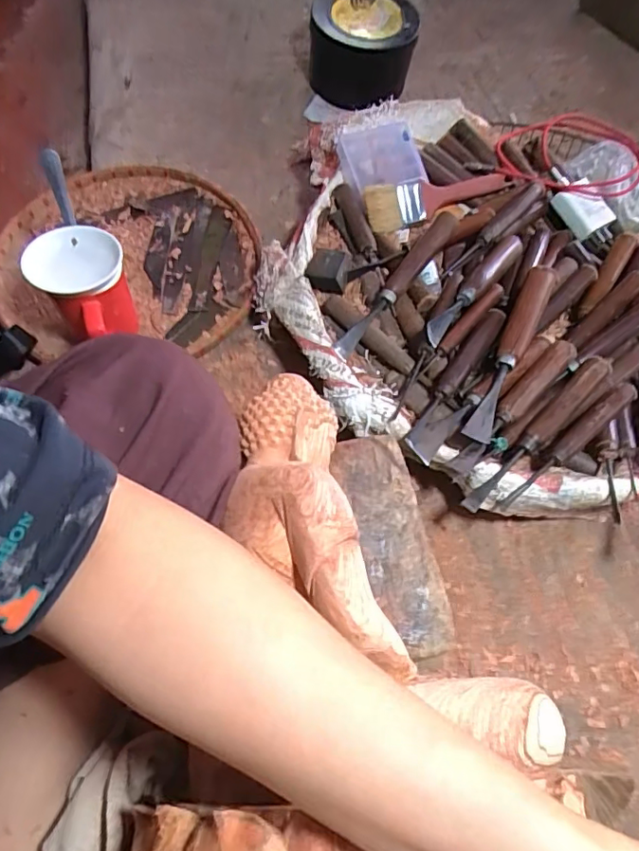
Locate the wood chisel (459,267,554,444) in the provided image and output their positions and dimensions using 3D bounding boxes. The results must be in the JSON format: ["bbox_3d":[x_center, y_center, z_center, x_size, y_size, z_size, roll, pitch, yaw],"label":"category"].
[{"bbox_3d":[0.177,-0.068,0.493,0.027,0.034,0.199,25,63,9],"label":"wood chisel"}]

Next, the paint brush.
[{"bbox_3d":[0.132,-0.255,0.599,0.171,0.027,0.041,-14,64,-11],"label":"paint brush"}]

